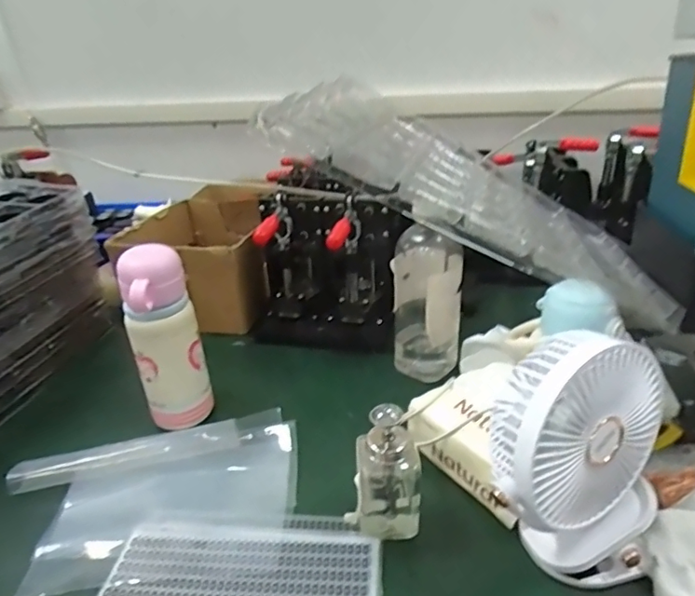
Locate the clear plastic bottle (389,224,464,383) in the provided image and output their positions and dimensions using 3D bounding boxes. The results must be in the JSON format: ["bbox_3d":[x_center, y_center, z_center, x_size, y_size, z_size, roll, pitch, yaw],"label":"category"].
[{"bbox_3d":[0.102,0.009,0.674,0.086,0.197,0.079,2,26,10],"label":"clear plastic bottle"}]

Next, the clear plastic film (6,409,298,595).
[{"bbox_3d":[-0.188,0.194,0.518,0.284,0.033,0.167,-7,26,-16],"label":"clear plastic film"}]

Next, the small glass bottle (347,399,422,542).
[{"bbox_3d":[0.032,0.158,0.457,0.063,0.121,0.047,2,26,10],"label":"small glass bottle"}]

